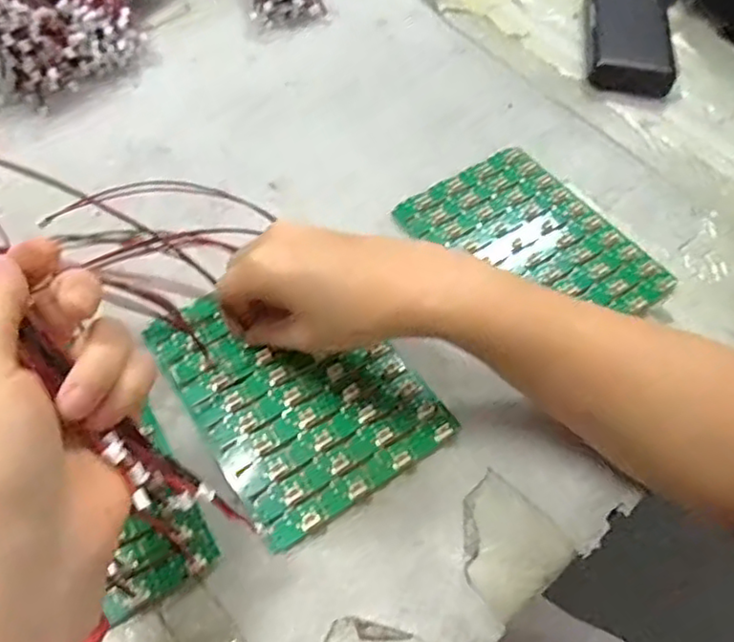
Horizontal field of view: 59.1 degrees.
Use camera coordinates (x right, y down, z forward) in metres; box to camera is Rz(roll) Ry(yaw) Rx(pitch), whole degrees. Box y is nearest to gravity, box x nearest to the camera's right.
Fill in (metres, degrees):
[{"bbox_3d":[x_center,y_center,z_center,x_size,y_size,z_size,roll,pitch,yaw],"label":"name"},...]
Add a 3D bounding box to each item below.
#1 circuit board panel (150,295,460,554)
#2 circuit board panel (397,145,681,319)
[{"bbox_3d":[-0.042,0.037,0.389,0.123,0.006,0.159,-30,64,-17],"label":"circuit board panel"},{"bbox_3d":[0.116,-0.054,0.462,0.124,0.009,0.162,-29,63,-19],"label":"circuit board panel"}]

